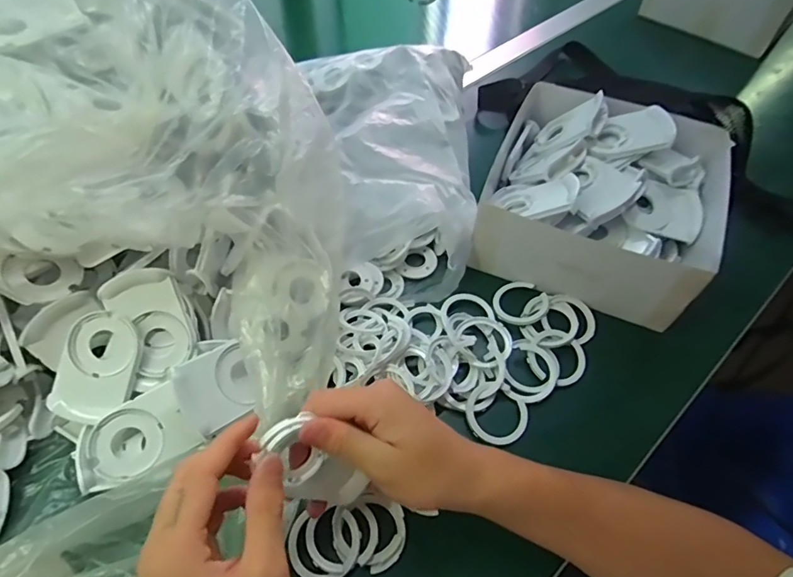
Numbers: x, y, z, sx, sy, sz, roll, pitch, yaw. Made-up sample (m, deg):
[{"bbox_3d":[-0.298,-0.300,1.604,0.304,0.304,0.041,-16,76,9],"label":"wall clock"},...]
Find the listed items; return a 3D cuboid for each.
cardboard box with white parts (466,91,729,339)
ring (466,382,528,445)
[{"bbox_3d":[0.204,-0.092,0.483,0.212,0.089,0.206,17,57,12],"label":"cardboard box with white parts"},{"bbox_3d":[0.084,0.103,0.403,0.050,0.009,0.050,0,55,1],"label":"ring"}]

